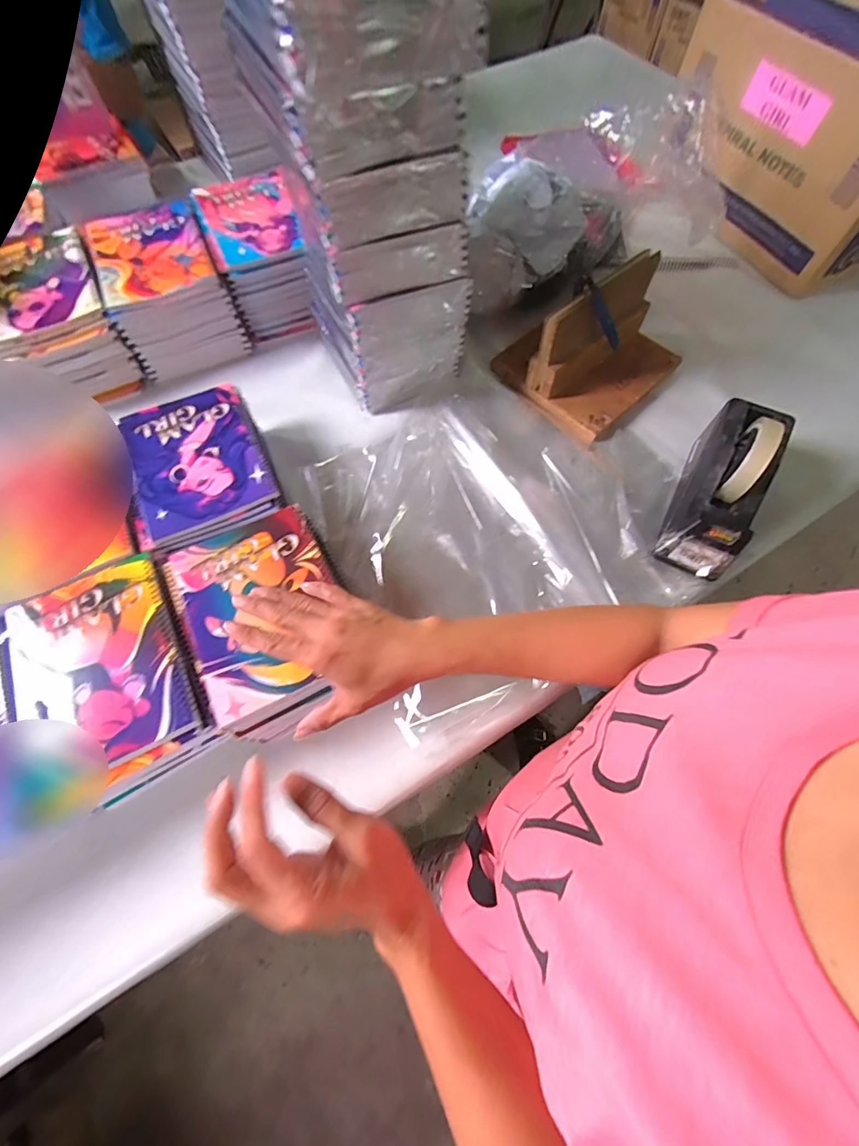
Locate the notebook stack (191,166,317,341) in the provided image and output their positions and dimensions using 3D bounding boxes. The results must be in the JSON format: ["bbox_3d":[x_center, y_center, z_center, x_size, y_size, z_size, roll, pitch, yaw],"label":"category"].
[{"bbox_3d":[-0.269,-0.487,0.687,0.119,0.119,0.222,-21,69,-8],"label":"notebook stack"}]

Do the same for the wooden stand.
[{"bbox_3d":[0.238,-0.333,0.611,0.217,0.117,0.197,-40,72,-15],"label":"wooden stand"}]

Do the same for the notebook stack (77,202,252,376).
[{"bbox_3d":[-0.394,-0.434,0.661,0.156,0.109,0.207,-25,69,-10],"label":"notebook stack"}]

